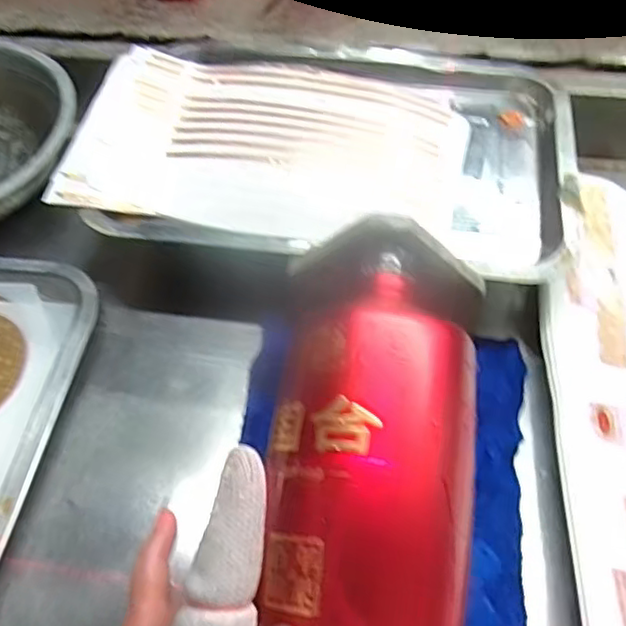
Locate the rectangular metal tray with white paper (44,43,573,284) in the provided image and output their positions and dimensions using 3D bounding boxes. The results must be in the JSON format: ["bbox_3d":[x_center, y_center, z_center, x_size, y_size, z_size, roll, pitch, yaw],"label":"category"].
[{"bbox_3d":[0.009,-0.117,0.444,0.307,0.021,0.218,9,53,5],"label":"rectangular metal tray with white paper"}]

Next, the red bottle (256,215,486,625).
[{"bbox_3d":[0.022,0.058,0.258,0.082,0.059,0.217,6,61,6],"label":"red bottle"}]

